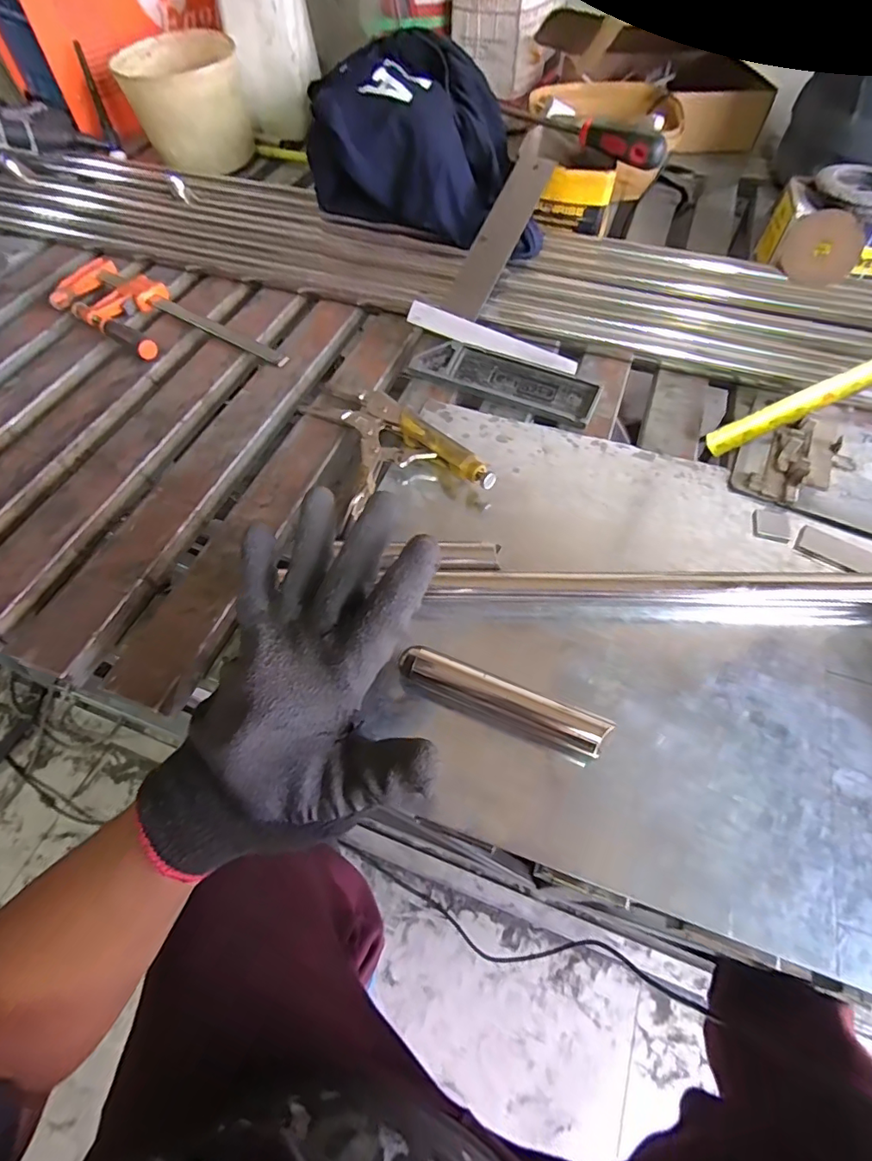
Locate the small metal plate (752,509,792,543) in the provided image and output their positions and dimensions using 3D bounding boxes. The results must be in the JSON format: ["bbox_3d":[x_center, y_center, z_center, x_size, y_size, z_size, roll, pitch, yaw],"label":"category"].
[{"bbox_3d":[0.268,-0.045,0.409,0.028,0.004,0.029,16,59,9],"label":"small metal plate"}]

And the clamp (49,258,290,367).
[{"bbox_3d":[-0.286,-0.271,0.549,0.277,0.030,0.095,28,63,17],"label":"clamp"}]

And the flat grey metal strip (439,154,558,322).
[{"bbox_3d":[0.067,-0.365,0.540,0.043,0.008,0.219,23,79,10],"label":"flat grey metal strip"}]

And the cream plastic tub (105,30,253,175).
[{"bbox_3d":[-0.347,-0.669,0.723,0.148,0.114,0.128,-20,60,-12],"label":"cream plastic tub"}]

